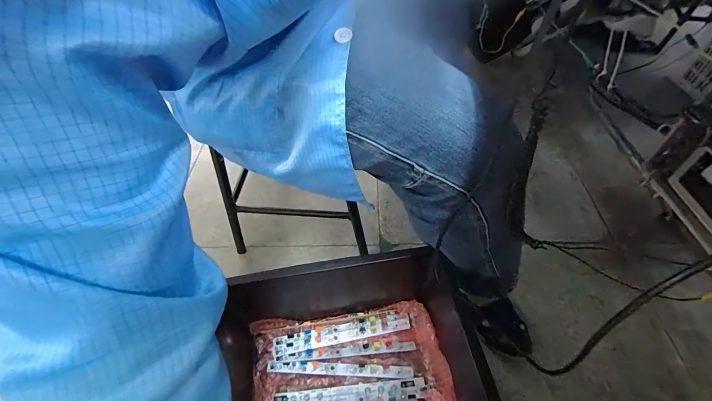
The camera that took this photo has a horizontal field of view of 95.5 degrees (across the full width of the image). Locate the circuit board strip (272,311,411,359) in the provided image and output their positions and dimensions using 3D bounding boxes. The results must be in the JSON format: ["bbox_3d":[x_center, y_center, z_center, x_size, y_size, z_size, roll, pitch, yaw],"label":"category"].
[{"bbox_3d":[-0.031,0.280,0.683,0.287,0.007,0.038,-11,52,-5],"label":"circuit board strip"}]

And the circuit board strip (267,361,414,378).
[{"bbox_3d":[-0.033,0.335,0.644,0.285,0.004,0.024,0,52,4],"label":"circuit board strip"}]

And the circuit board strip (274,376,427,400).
[{"bbox_3d":[-0.010,0.371,0.614,0.283,0.006,0.037,-6,52,-1],"label":"circuit board strip"}]

